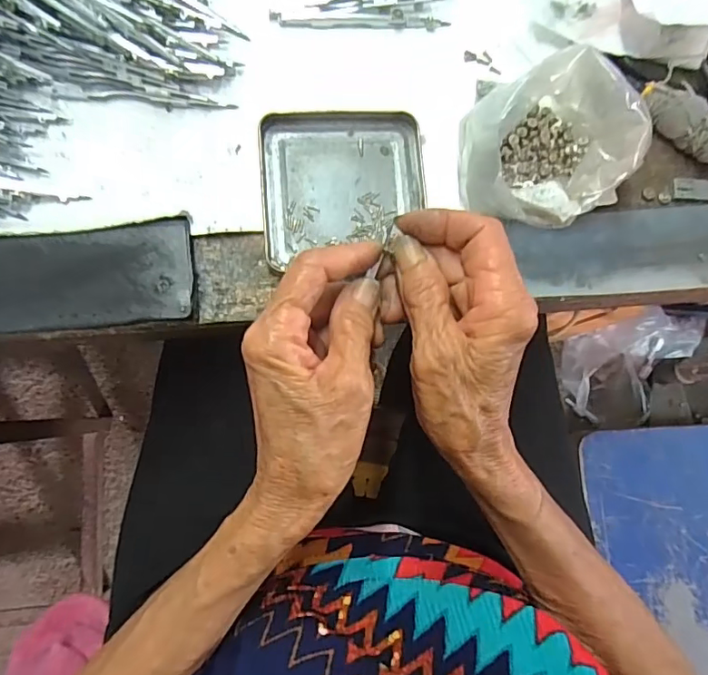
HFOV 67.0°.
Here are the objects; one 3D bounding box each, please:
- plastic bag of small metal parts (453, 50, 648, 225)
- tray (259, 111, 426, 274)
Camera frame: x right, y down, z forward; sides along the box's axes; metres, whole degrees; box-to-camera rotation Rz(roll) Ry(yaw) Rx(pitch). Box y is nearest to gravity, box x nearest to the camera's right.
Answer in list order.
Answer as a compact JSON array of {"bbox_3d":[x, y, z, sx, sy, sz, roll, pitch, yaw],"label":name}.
[{"bbox_3d":[0.115,-0.113,0.311,0.101,0.058,0.086,-9,83,-6],"label":"plastic bag of small metal parts"},{"bbox_3d":[-0.006,-0.093,0.320,0.096,0.010,0.088,-5,82,-6],"label":"tray"}]

